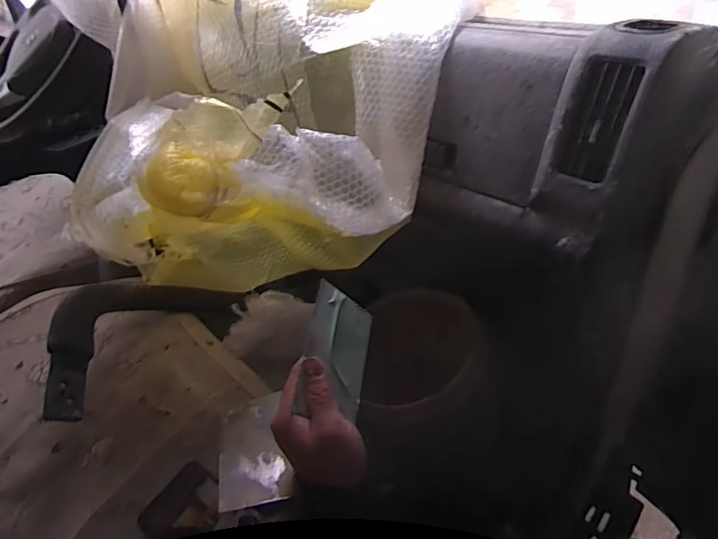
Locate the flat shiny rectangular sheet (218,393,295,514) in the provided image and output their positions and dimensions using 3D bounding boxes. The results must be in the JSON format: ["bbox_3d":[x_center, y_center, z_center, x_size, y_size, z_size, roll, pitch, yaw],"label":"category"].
[{"bbox_3d":[-0.117,0.195,0.523,0.071,0.006,0.138,-9,36,-10],"label":"flat shiny rectangular sheet"}]

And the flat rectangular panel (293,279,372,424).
[{"bbox_3d":[-0.020,0.083,0.480,0.074,0.005,0.128,29,55,-31],"label":"flat rectangular panel"}]

